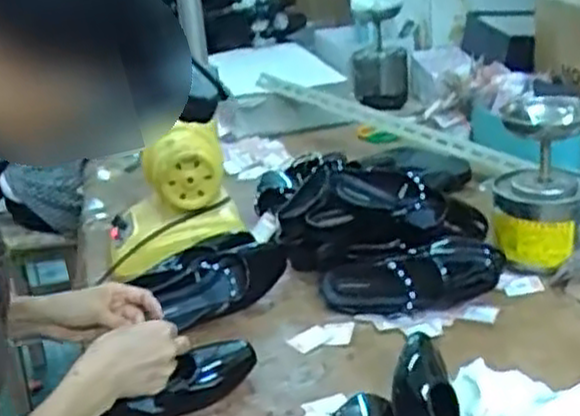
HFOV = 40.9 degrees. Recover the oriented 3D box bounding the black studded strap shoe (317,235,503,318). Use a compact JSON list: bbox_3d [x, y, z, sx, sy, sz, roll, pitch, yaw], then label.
[{"bbox_3d":[0.164,0.099,1.022,0.238,0.075,0.066,-5,20,-2],"label":"black studded strap shoe"}]

